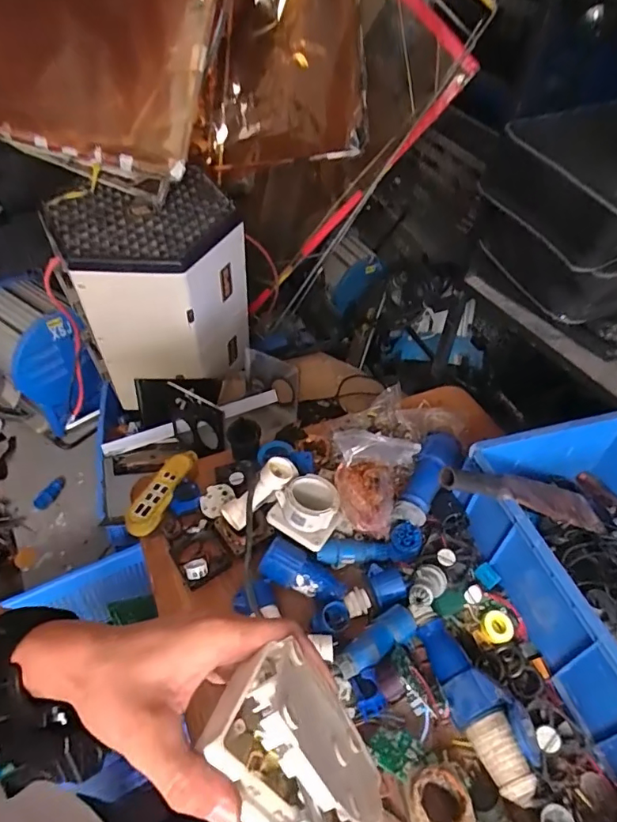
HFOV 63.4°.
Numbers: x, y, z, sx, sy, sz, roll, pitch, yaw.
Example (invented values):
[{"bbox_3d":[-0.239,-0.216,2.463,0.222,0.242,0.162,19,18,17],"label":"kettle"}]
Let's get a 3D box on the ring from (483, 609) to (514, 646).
[{"bbox_3d":[0.301,0.344,0.792,0.043,0.015,0.051,22,48,16],"label":"ring"}]

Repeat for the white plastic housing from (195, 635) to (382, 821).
[{"bbox_3d":[-0.005,0.171,0.252,0.046,0.076,0.093,-31,89,7],"label":"white plastic housing"}]

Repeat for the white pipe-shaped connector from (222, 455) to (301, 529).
[{"bbox_3d":[-0.081,0.142,0.863,0.148,0.046,0.047,-42,59,-12],"label":"white pipe-shaped connector"}]

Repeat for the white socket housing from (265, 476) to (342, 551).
[{"bbox_3d":[-0.004,0.169,0.860,0.107,0.078,0.106,23,48,16],"label":"white socket housing"}]

